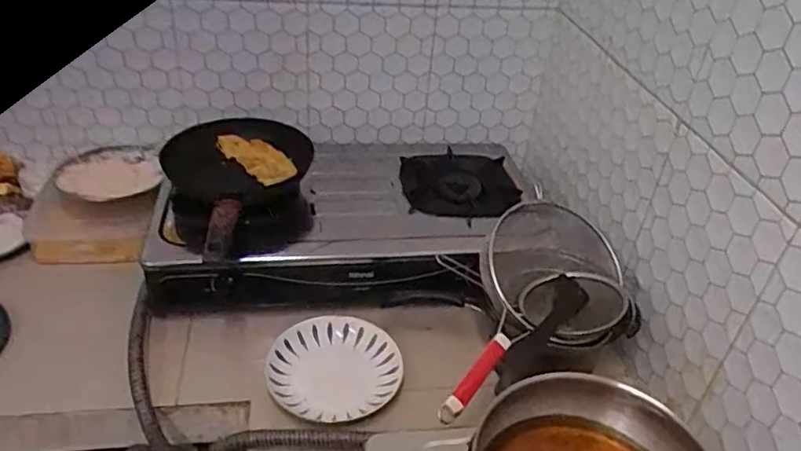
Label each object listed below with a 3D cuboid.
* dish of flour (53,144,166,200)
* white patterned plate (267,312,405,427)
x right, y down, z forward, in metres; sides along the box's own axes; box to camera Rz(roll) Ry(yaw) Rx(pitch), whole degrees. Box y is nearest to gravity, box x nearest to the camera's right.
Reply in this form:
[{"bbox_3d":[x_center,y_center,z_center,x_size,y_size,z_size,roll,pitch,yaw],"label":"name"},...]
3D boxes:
[{"bbox_3d":[-0.586,-0.104,1.262,0.193,0.043,0.208,1,32,-1],"label":"dish of flour"},{"bbox_3d":[-0.100,0.220,0.972,0.195,0.038,0.193,3,35,-2],"label":"white patterned plate"}]

